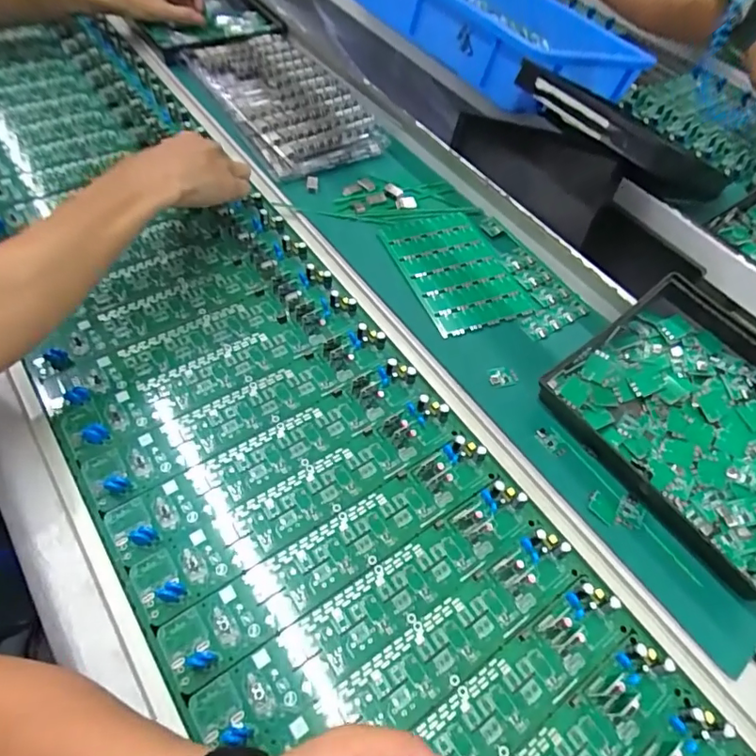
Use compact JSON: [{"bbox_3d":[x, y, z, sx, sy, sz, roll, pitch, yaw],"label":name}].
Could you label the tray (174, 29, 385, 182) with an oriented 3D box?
[{"bbox_3d":[-0.131,-0.386,0.712,0.161,0.026,0.328,-24,58,-23],"label":"tray"}]

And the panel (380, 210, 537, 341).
[{"bbox_3d":[0.081,-0.119,0.565,0.106,0.009,0.168,-16,55,-18],"label":"panel"}]

